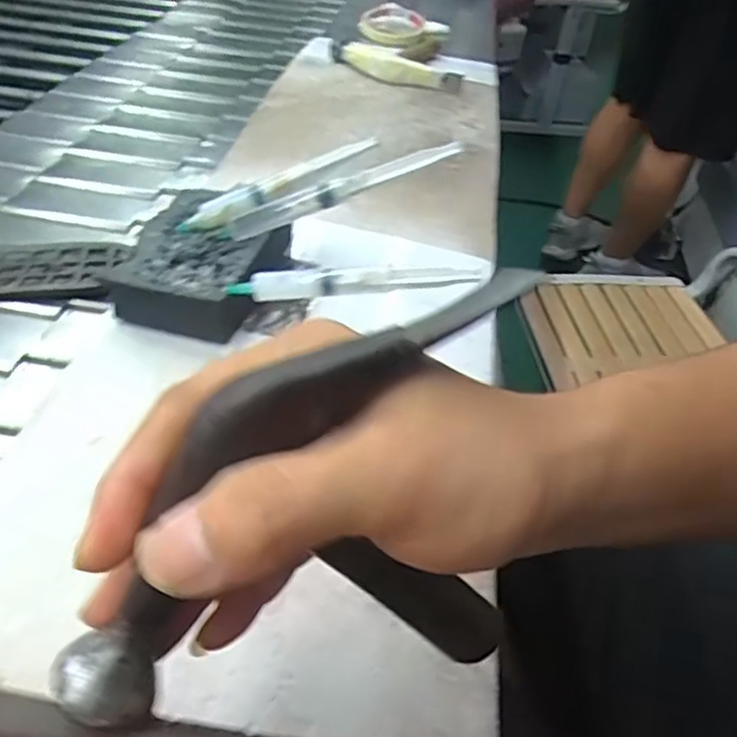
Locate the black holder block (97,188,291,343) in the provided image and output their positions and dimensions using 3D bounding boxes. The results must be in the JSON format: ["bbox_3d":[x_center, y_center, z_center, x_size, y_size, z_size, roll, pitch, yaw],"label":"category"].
[{"bbox_3d":[-0.105,-0.073,0.432,0.094,0.037,0.124,9,43,2],"label":"black holder block"}]

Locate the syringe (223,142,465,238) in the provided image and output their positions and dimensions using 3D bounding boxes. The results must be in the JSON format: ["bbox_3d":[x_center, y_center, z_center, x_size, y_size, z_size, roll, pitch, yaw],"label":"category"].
[{"bbox_3d":[-0.019,-0.115,0.419,0.162,0.016,0.012,-19,43,7],"label":"syringe"}]

